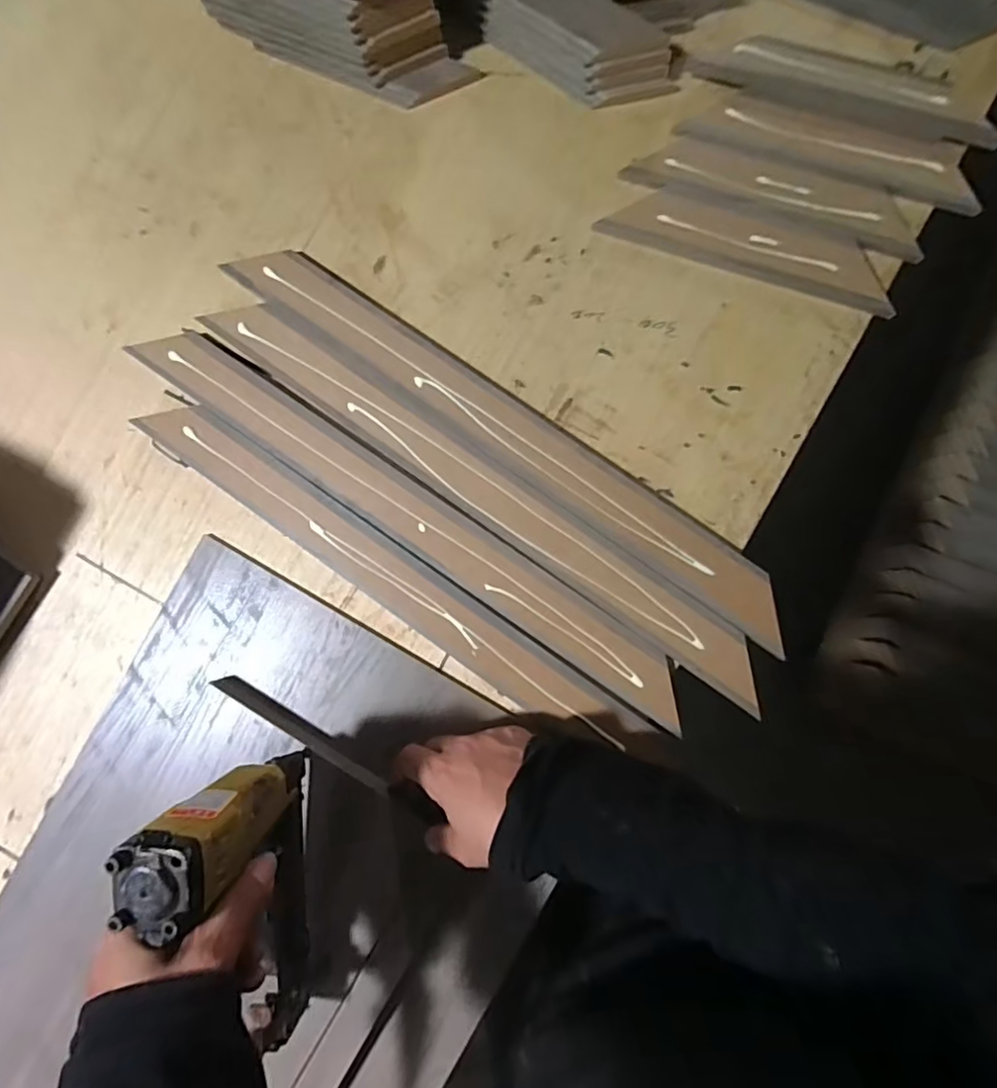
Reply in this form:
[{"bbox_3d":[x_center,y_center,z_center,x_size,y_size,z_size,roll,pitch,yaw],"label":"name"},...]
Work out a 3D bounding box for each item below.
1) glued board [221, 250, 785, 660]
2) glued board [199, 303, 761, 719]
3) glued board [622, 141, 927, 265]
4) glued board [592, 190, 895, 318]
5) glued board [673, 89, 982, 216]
[{"bbox_3d":[0.010,-0.090,0.426,0.489,0.008,0.056,35,91,5],"label":"glued board"},{"bbox_3d":[-0.017,-0.037,0.423,0.494,0.004,0.050,35,91,5],"label":"glued board"},{"bbox_3d":[0.206,-0.260,0.411,0.215,0.008,0.039,19,89,5],"label":"glued board"},{"bbox_3d":[0.190,-0.228,0.419,0.216,0.011,0.046,19,89,5],"label":"glued board"},{"bbox_3d":[0.247,-0.293,0.406,0.210,0.010,0.047,19,89,5],"label":"glued board"}]

